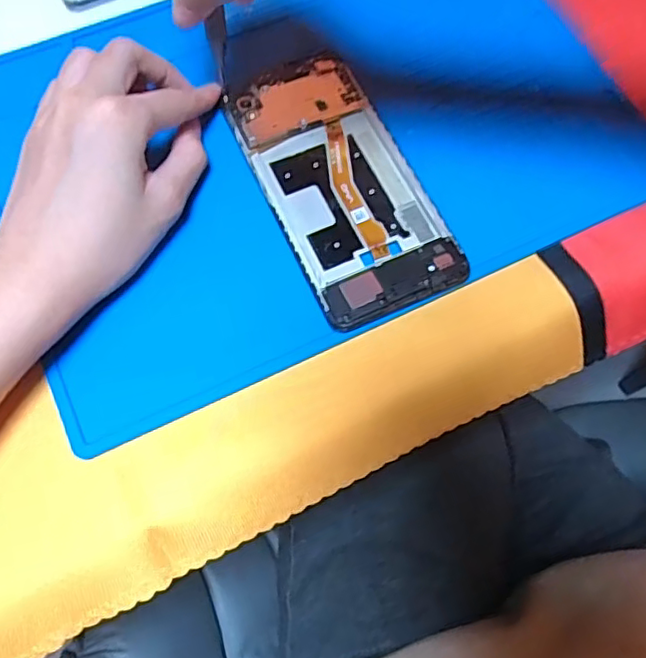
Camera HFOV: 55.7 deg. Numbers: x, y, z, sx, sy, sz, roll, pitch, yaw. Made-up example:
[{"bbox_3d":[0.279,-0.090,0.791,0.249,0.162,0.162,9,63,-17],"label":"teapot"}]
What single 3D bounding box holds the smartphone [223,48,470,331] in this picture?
[{"bbox_3d":[0.008,-0.073,0.299,0.070,0.006,0.146,-22,70,-9],"label":"smartphone"}]

